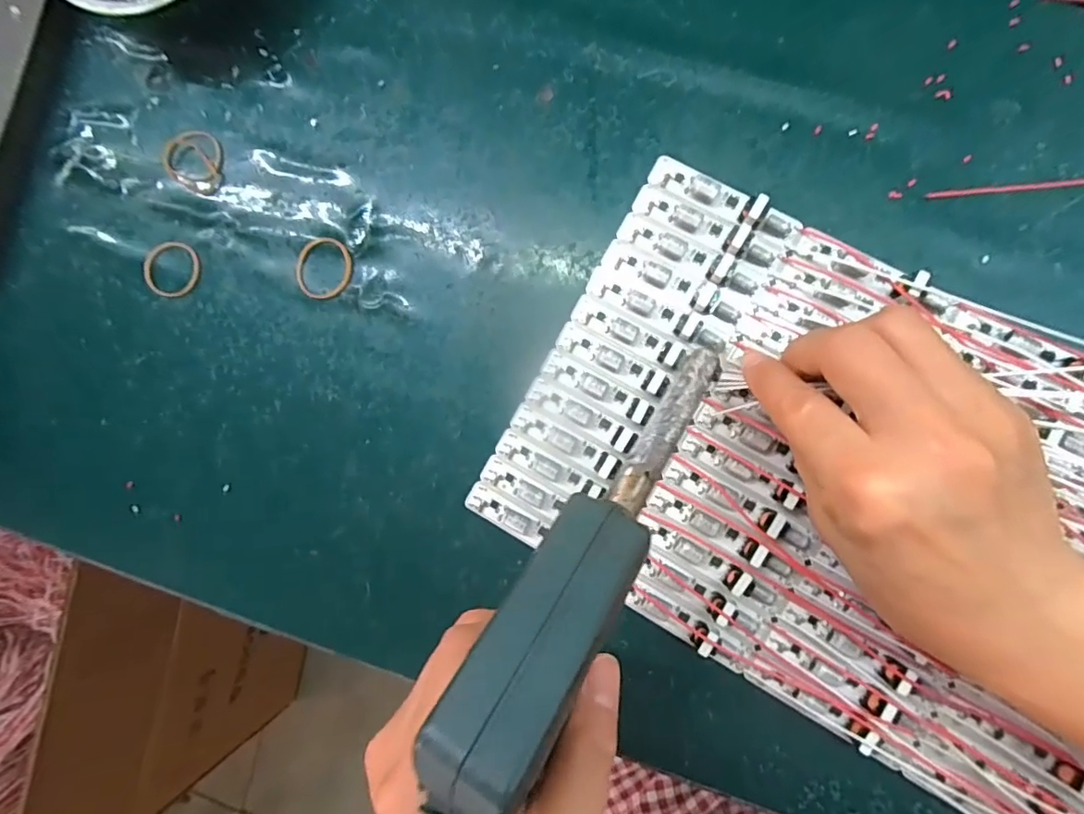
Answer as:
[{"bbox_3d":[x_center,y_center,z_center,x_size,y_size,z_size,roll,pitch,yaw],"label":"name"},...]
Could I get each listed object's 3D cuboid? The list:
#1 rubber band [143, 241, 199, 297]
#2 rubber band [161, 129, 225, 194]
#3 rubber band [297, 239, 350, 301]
[{"bbox_3d":[-0.197,-0.073,0.287,0.030,0.004,0.029,0,88,8],"label":"rubber band"},{"bbox_3d":[-0.186,-0.132,0.290,0.042,0.004,0.031,34,93,7],"label":"rubber band"},{"bbox_3d":[-0.113,-0.071,0.277,0.029,0.004,0.031,10,90,8],"label":"rubber band"}]

